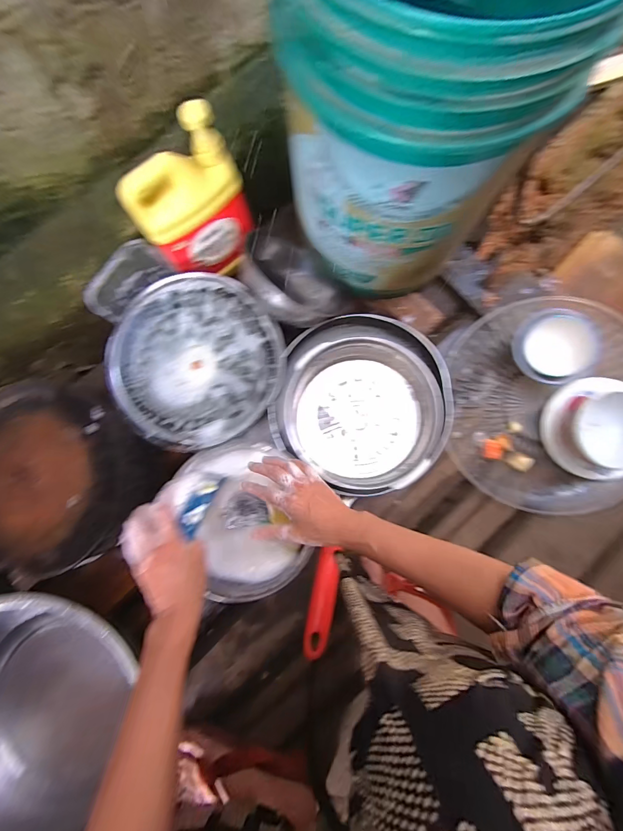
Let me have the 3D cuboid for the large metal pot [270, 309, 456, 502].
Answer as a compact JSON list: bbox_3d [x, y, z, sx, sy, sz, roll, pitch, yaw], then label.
[{"bbox_3d":[0.083,-0.024,0.557,0.258,0.082,0.262,0,83,2],"label":"large metal pot"}]

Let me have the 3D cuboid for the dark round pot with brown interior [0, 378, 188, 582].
[{"bbox_3d":[-0.357,0.085,0.500,0.247,0.132,0.257,0,83,2],"label":"dark round pot with brown interior"}]

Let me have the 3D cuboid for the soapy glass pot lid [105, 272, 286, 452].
[{"bbox_3d":[-0.171,-0.085,0.524,0.252,0.039,0.258,0,83,2],"label":"soapy glass pot lid"}]

